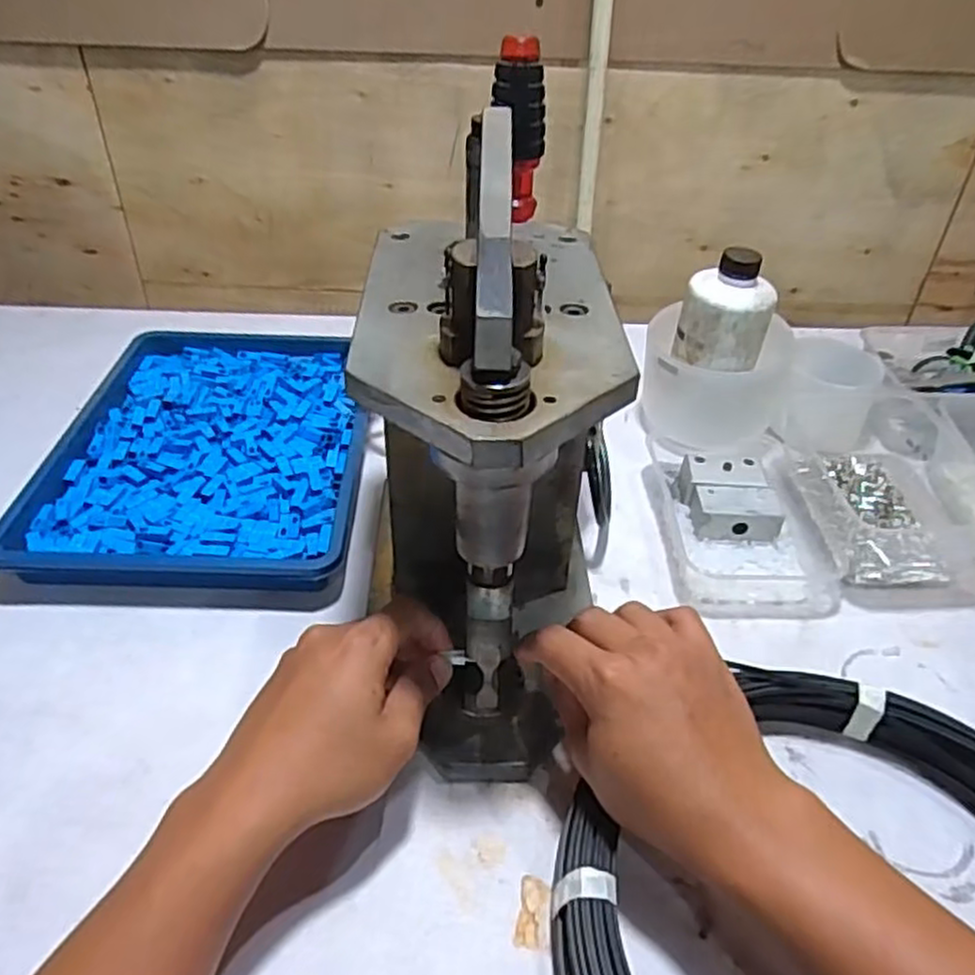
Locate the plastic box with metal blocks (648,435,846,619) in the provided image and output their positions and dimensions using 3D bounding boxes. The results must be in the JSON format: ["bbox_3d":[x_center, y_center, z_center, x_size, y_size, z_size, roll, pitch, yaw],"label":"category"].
[{"bbox_3d":[0.203,0.021,0.586,0.124,0.038,0.178,1,39,-3],"label":"plastic box with metal blocks"}]

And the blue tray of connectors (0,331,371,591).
[{"bbox_3d":[-0.223,-0.042,0.630,0.241,0.032,0.327,1,38,-2],"label":"blue tray of connectors"}]

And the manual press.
[{"bbox_3d":[-0.001,-0.045,0.431,0.126,0.294,0.285,0,40,-2],"label":"manual press"}]

